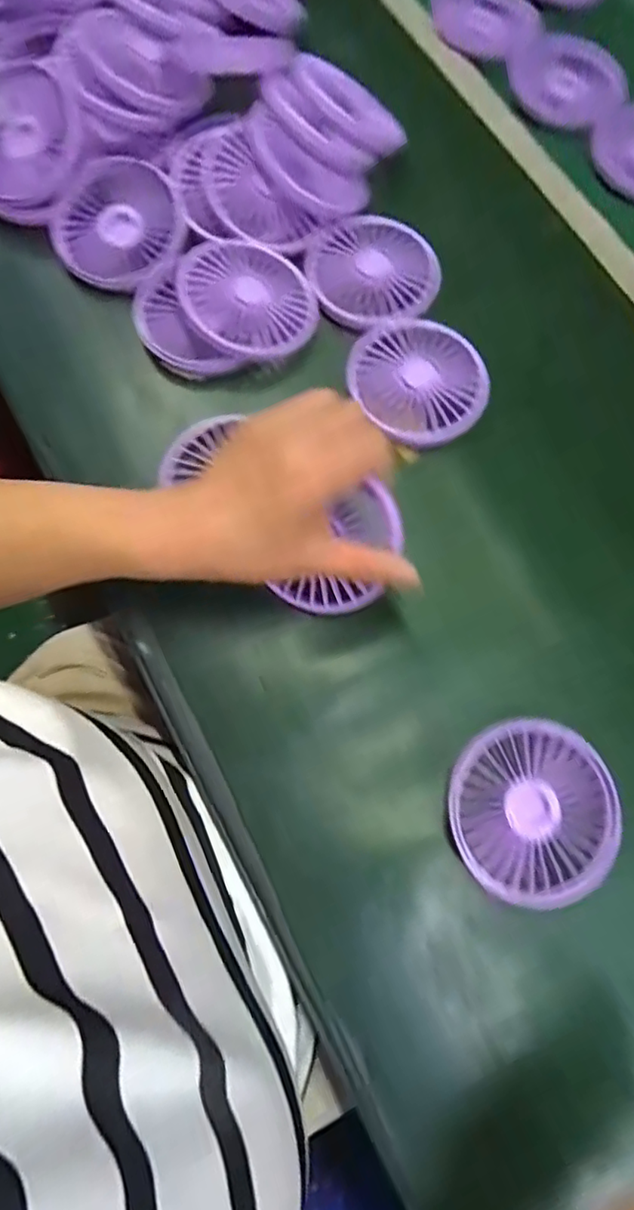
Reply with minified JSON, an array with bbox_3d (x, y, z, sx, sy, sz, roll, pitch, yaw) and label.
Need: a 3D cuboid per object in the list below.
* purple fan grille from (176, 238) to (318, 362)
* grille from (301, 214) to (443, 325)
[{"bbox_3d":[-0.044,-0.202,0.393,0.086,0.020,0.085,0,74,-2],"label":"purple fan grille"},{"bbox_3d":[0.038,-0.229,0.412,0.080,0.017,0.087,0,74,-2],"label":"grille"}]

